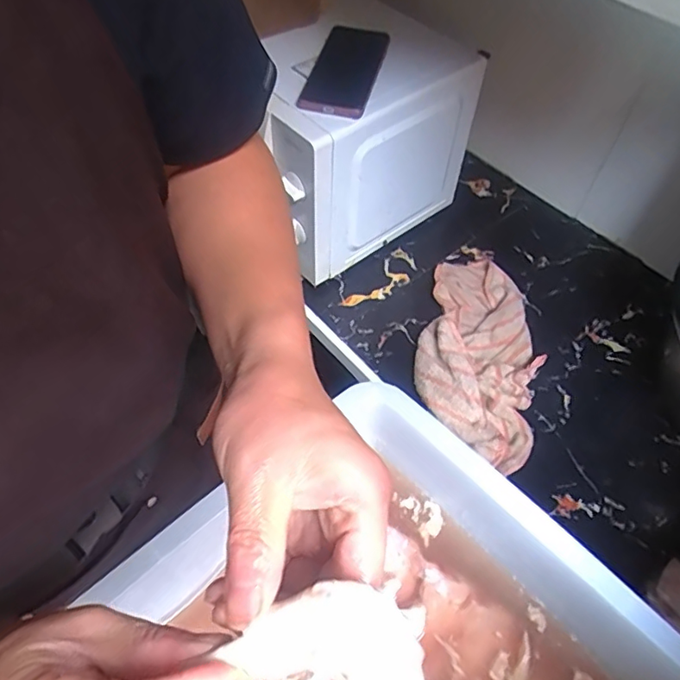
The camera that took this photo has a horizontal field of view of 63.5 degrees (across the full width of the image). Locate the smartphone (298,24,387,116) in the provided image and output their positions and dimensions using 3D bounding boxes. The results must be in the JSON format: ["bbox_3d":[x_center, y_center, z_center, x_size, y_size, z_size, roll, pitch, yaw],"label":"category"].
[{"bbox_3d":[0.009,-0.326,0.661,0.075,0.012,0.153,21,63,-2],"label":"smartphone"}]

